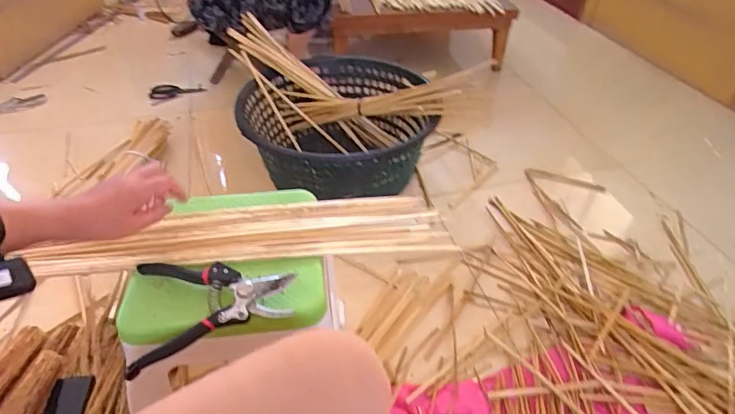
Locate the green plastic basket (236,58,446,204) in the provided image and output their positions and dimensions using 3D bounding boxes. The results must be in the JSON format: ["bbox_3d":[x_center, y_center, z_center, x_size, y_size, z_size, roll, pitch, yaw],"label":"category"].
[{"bbox_3d":[-0.087,-0.188,1.230,0.474,0.213,0.489,-1,40,-3],"label":"green plastic basket"}]

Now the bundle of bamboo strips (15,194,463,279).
[{"bbox_3d":[-0.154,0.036,0.632,0.516,0.018,0.103,-4,40,-6],"label":"bundle of bamboo strips"}]

